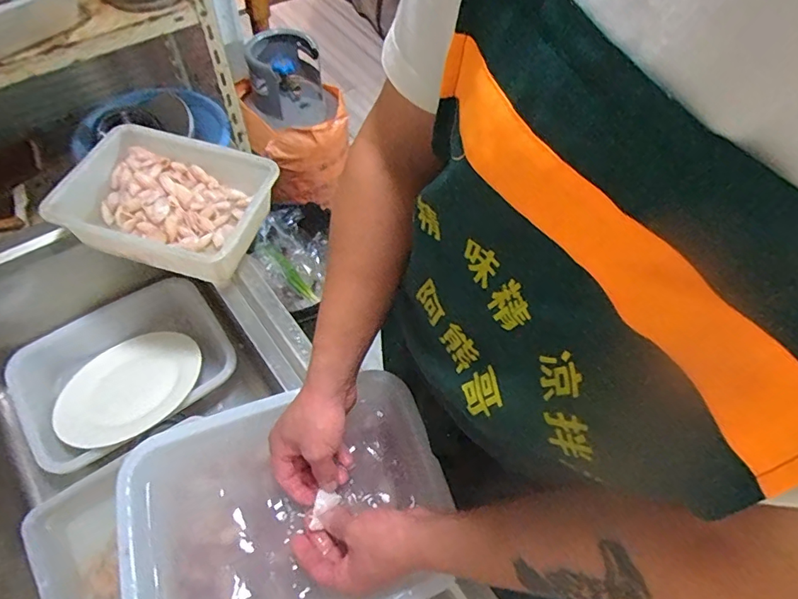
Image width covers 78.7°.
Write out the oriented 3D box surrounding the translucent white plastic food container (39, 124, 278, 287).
[{"bbox_3d":[-0.346,-0.147,0.753,0.272,0.079,0.214,17,59,6],"label":"translucent white plastic food container"}]

